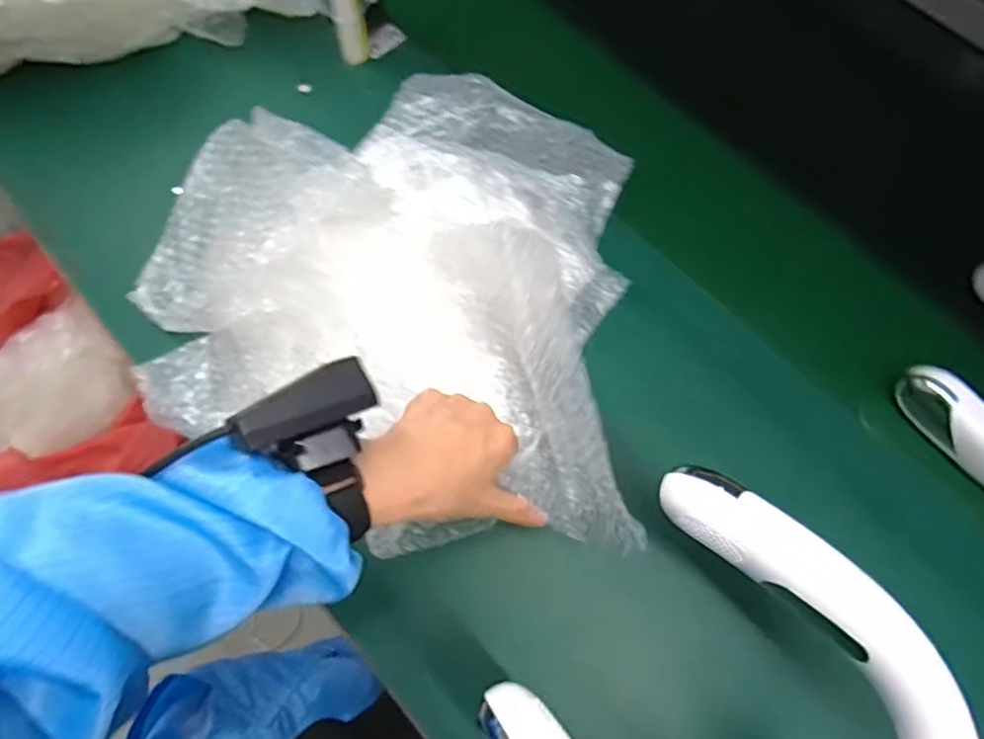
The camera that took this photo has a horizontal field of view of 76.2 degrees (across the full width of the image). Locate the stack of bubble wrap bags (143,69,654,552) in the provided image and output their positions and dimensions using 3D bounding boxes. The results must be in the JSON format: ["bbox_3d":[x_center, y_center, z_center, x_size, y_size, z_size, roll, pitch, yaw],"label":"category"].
[{"bbox_3d":[-0.088,-0.083,0.467,0.378,0.125,0.397,3,72,3],"label":"stack of bubble wrap bags"}]

